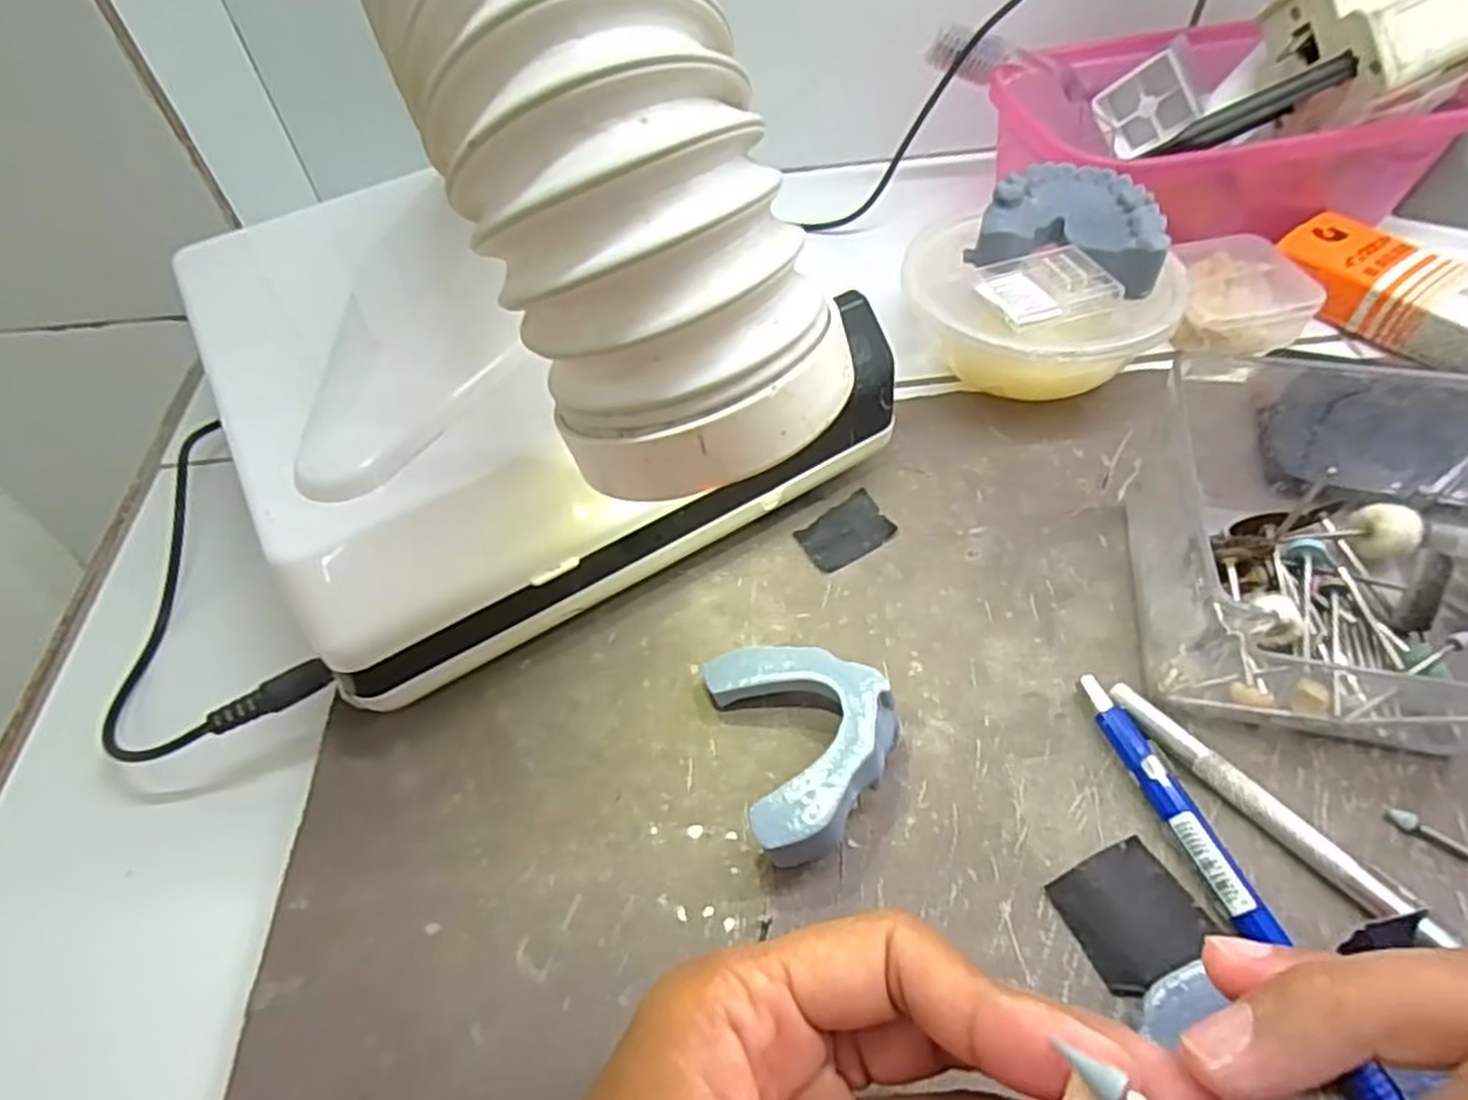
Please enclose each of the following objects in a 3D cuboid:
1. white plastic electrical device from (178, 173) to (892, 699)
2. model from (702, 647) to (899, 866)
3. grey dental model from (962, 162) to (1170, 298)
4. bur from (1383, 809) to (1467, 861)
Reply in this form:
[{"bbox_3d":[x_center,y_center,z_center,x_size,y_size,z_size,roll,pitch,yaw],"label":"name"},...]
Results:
[{"bbox_3d":[-0.070,-0.064,0.281,0.192,0.079,0.185,-28,56,-17],"label":"white plastic electrical device"},{"bbox_3d":[0.022,0.053,0.220,0.046,0.025,0.063,-15,53,-8],"label":"model"},{"bbox_3d":[0.128,-0.127,0.298,0.064,0.017,0.057,9,54,11],"label":"grey dental model"},{"bbox_3d":[0.192,0.079,0.200,0.042,0.004,0.005,29,60,24],"label":"bur"}]

